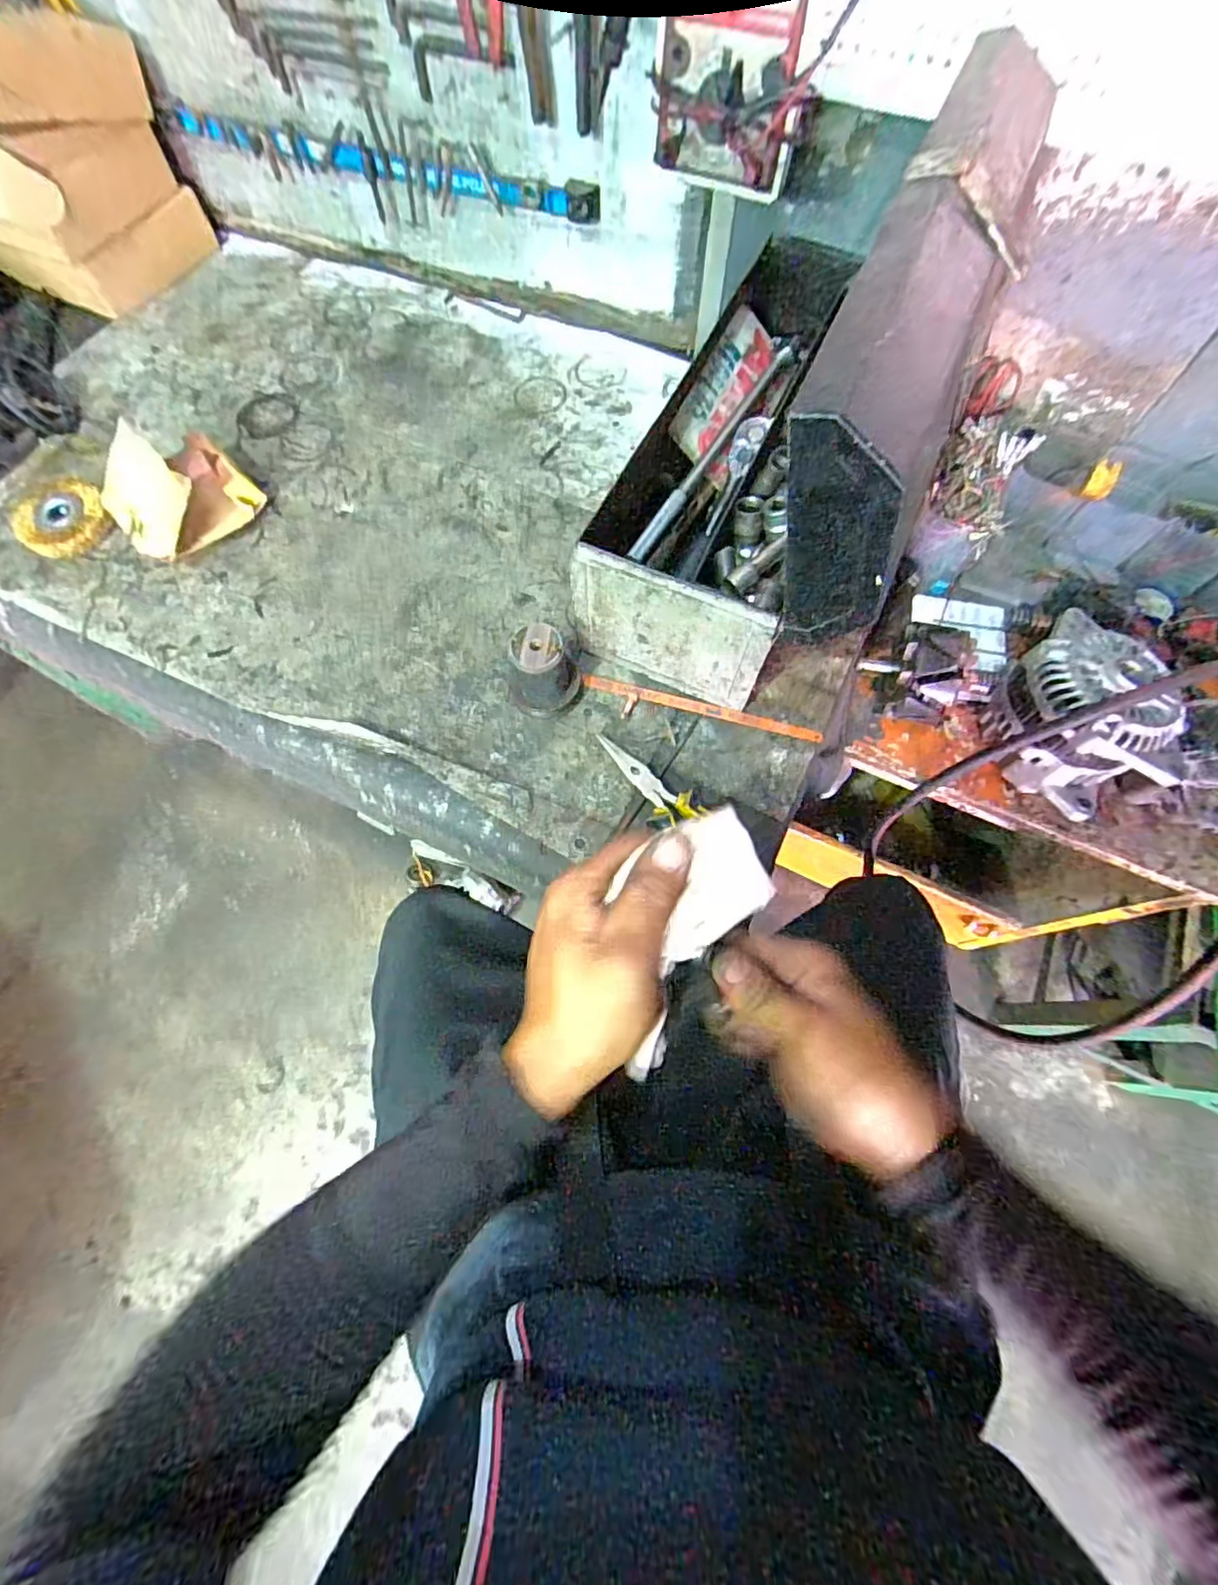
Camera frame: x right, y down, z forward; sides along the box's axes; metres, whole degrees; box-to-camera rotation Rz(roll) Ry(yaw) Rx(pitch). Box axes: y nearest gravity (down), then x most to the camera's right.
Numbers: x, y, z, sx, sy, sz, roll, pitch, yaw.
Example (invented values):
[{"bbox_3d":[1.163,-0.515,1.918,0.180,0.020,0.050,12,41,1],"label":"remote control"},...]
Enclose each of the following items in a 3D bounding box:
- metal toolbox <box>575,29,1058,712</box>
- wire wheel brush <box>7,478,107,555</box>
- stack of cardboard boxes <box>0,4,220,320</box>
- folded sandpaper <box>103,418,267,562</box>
[{"bbox_3d":[0.170,-0.353,0.529,0.226,0.310,0.463,24,71,9],"label":"metal toolbox"},{"bbox_3d":[-0.641,-0.322,0.685,0.107,0.019,0.097,36,73,13],"label":"wire wheel brush"},{"bbox_3d":[-0.749,-0.821,0.749,0.300,0.253,0.219,18,70,7],"label":"stack of cardboard boxes"},{"bbox_3d":[-0.499,-0.353,0.662,0.145,0.087,0.136,-42,75,-15],"label":"folded sandpaper"}]

